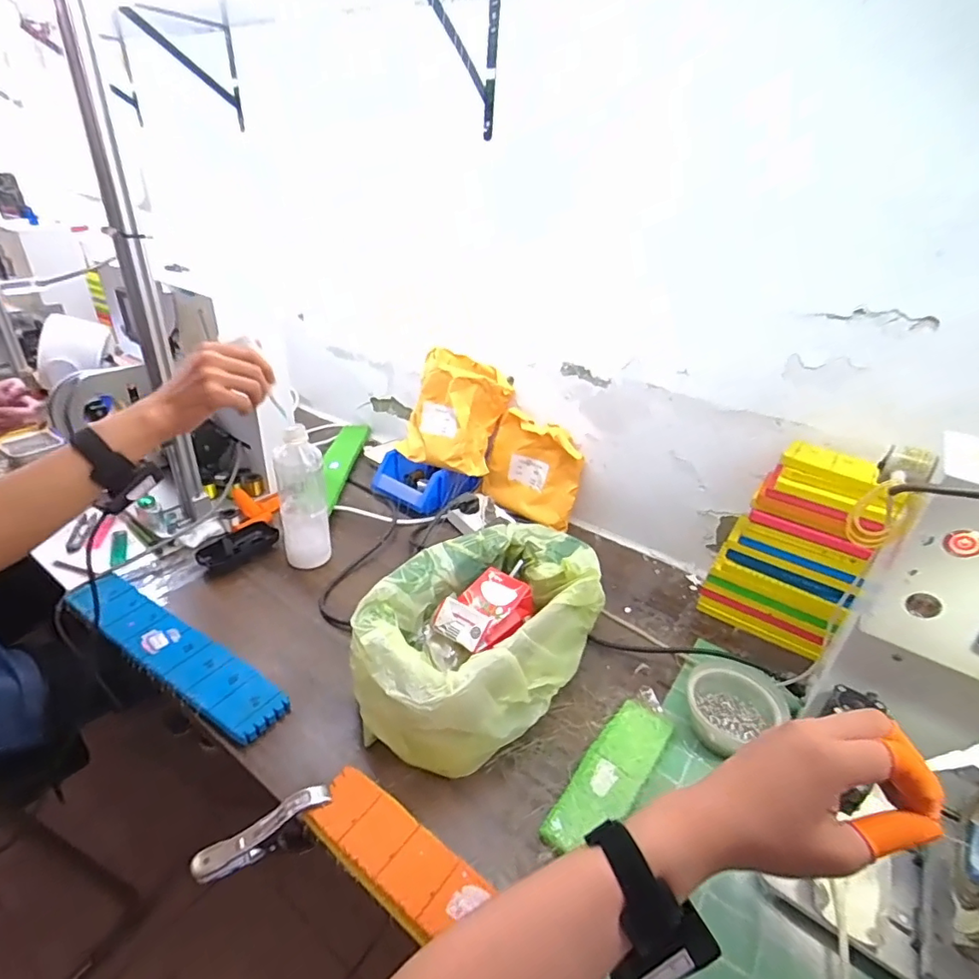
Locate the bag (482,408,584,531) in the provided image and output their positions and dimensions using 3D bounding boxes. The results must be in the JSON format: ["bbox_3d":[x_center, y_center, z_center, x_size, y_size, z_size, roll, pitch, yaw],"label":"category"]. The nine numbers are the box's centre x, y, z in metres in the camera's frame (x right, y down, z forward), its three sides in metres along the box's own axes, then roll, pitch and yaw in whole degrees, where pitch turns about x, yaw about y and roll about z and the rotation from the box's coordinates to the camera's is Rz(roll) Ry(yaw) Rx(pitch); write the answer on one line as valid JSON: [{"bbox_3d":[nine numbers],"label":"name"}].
[{"bbox_3d":[0.073,-0.036,0.880,0.170,0.168,0.050,23,25,28],"label":"bag"}]

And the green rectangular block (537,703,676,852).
[{"bbox_3d":[0.119,0.279,0.511,0.056,0.021,0.176,25,37,31],"label":"green rectangular block"}]

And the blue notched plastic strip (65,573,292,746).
[{"bbox_3d":[-0.372,0.187,0.614,0.343,0.023,0.065,21,35,25],"label":"blue notched plastic strip"}]

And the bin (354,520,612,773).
[{"bbox_3d":[-0.004,0.155,0.591,0.193,0.122,0.294,22,35,27],"label":"bin"}]

